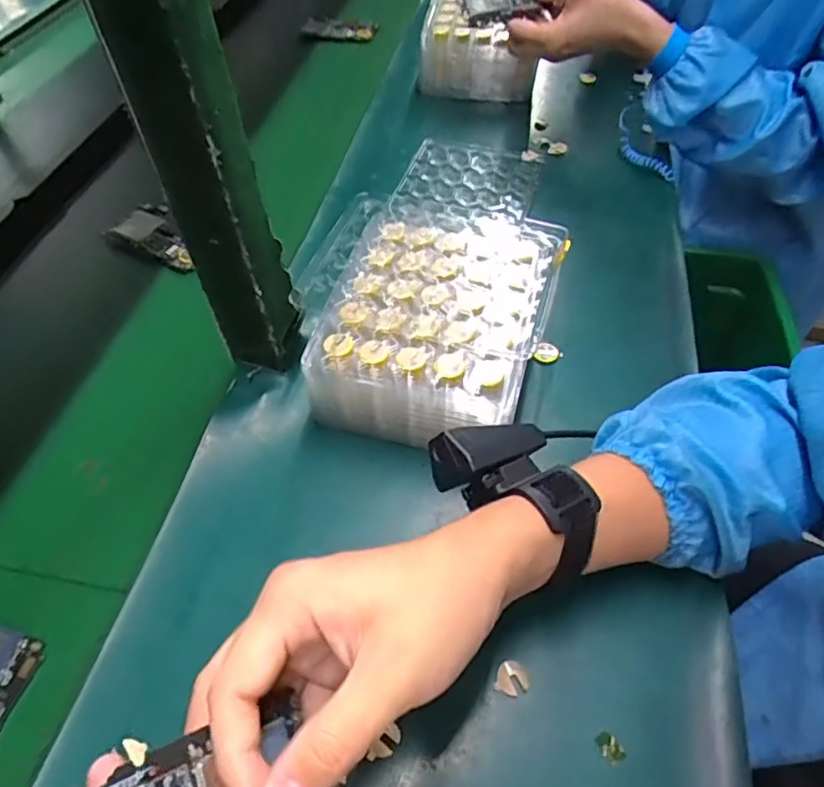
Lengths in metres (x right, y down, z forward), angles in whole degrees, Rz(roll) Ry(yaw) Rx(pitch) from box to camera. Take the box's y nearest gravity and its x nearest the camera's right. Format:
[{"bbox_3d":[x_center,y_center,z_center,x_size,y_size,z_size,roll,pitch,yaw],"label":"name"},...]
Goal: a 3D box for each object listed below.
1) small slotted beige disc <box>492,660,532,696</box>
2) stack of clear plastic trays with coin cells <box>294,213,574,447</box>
[{"bbox_3d":[0.056,0.158,0.329,0.018,0.004,0.017,-3,52,3],"label":"small slotted beige disc"},{"bbox_3d":[0.024,-0.050,0.446,0.145,0.082,0.184,13,54,15],"label":"stack of clear plastic trays with coin cells"}]

